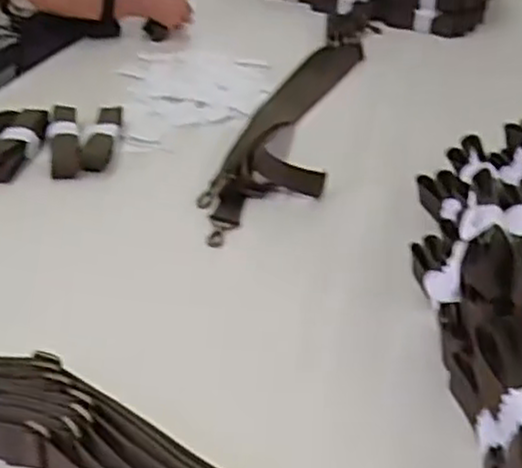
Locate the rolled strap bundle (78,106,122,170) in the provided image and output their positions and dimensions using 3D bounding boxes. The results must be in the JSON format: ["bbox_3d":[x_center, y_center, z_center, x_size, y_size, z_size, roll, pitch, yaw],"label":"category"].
[{"bbox_3d":[-0.233,-0.145,1.118,0.038,0.031,0.187,2,31,-1],"label":"rolled strap bundle"}]

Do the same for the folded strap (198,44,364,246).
[{"bbox_3d":[0.073,-0.211,1.226,0.151,0.043,0.817,8,33,12],"label":"folded strap"}]

